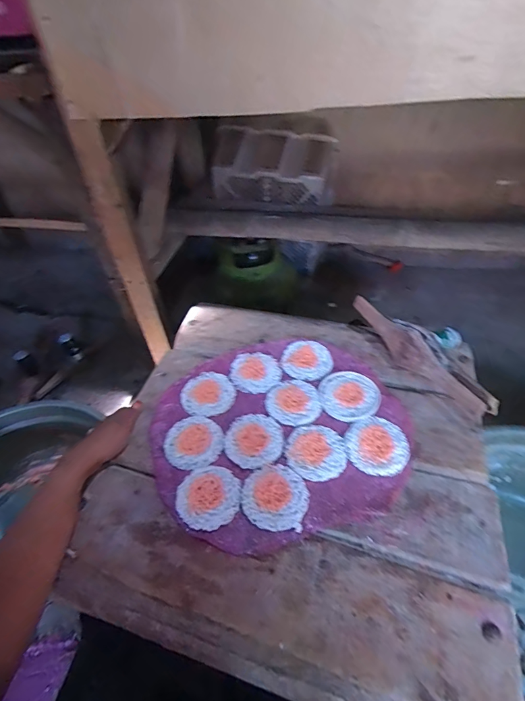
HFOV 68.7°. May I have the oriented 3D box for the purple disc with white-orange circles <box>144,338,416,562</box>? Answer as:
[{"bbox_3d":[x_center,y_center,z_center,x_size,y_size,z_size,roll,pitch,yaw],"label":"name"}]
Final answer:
[{"bbox_3d":[0.023,0.104,0.546,0.338,0.014,0.303,-15,45,-10],"label":"purple disc with white-orange circles"}]

